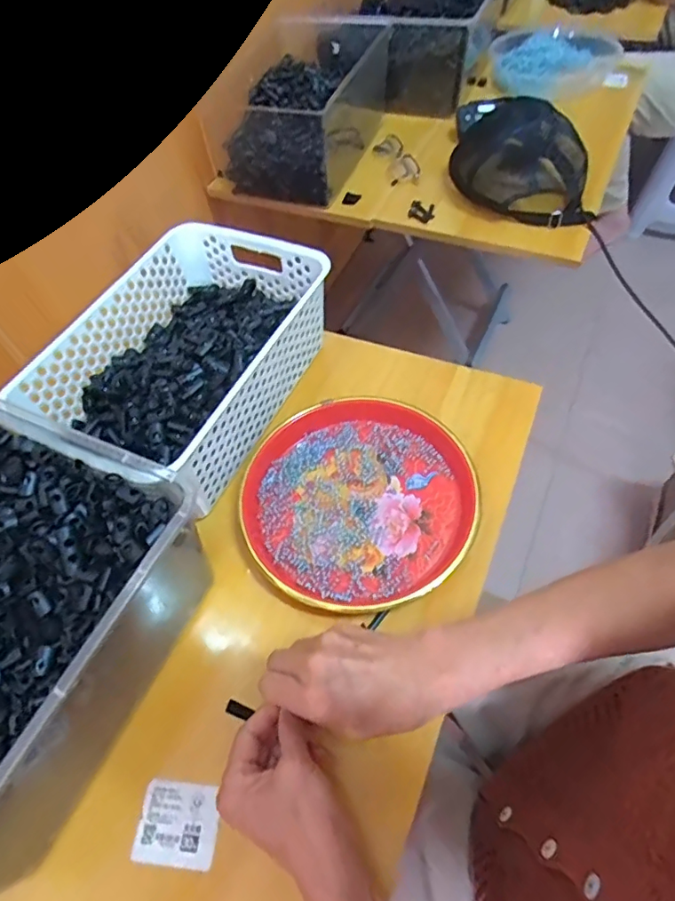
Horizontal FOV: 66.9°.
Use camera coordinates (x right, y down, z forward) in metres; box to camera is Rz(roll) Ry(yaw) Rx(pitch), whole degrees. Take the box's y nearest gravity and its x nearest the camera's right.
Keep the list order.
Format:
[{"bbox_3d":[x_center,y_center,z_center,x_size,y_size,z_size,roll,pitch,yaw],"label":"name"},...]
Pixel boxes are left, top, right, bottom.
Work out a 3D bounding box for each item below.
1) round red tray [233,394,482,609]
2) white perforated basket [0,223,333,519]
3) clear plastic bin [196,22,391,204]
[{"bbox_3d":[0.017,0.041,0.488,0.215,0.025,0.210,-2,57,3],"label":"round red tray"},{"bbox_3d":[-0.156,-0.103,0.545,0.204,0.090,0.283,22,62,17],"label":"white perforated basket"},{"bbox_3d":[-0.060,-0.553,0.823,0.217,0.119,0.321,16,60,14],"label":"clear plastic bin"}]

